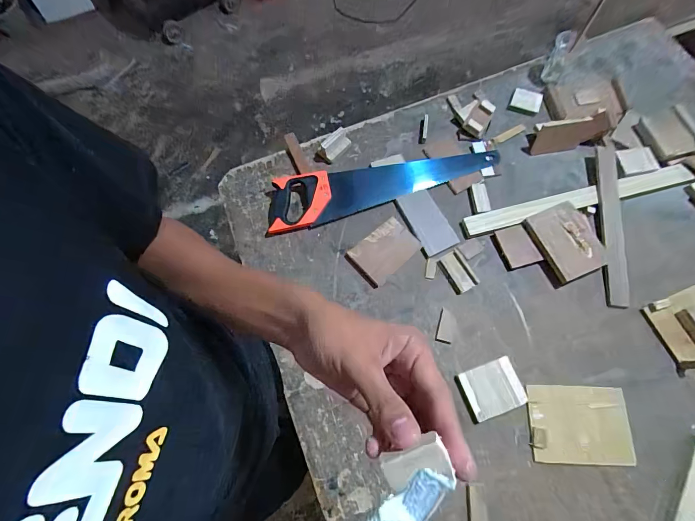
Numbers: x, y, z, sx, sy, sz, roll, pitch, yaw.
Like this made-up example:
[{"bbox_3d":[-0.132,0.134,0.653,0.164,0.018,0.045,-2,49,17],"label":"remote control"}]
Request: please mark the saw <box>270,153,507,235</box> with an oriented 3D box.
[{"bbox_3d":[0.071,-0.181,0.728,0.513,0.034,0.109,-17,74,-4],"label":"saw"}]

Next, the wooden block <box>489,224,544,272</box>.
[{"bbox_3d":[0.340,-0.027,0.674,0.066,0.016,0.085,-20,74,-5],"label":"wooden block"}]

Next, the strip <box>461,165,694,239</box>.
[{"bbox_3d":[0.482,-0.127,0.702,0.485,0.024,0.046,-14,73,-3],"label":"strip"}]

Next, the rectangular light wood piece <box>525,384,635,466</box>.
[{"bbox_3d":[0.409,0.290,0.584,0.173,0.006,0.125,1,73,2],"label":"rectangular light wood piece"}]

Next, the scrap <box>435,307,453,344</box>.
[{"bbox_3d":[0.190,0.128,0.642,0.029,0.005,0.063,16,74,6],"label":"scrap"}]

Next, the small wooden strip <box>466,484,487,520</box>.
[{"bbox_3d":[0.213,0.422,0.544,0.030,0.008,0.093,1,81,1],"label":"small wooden strip"}]

